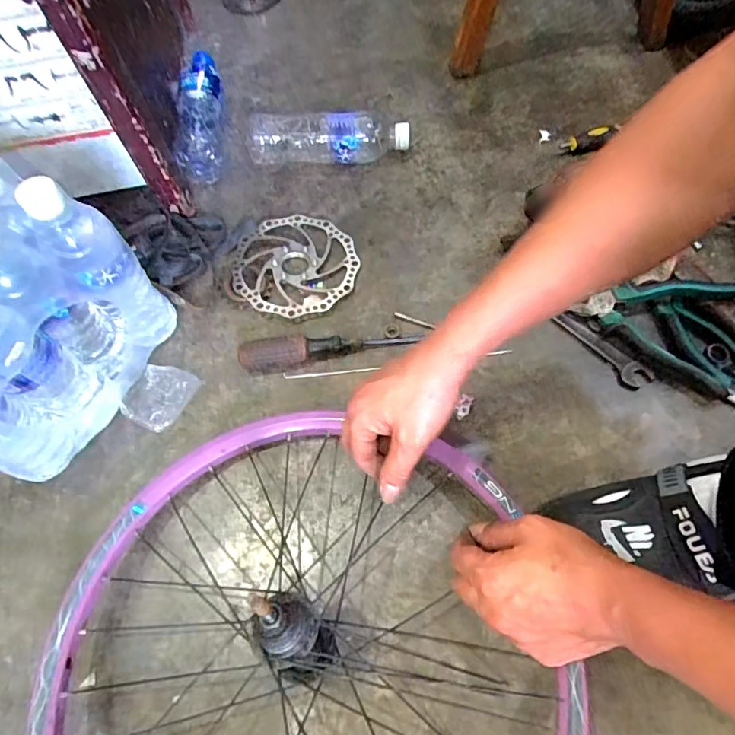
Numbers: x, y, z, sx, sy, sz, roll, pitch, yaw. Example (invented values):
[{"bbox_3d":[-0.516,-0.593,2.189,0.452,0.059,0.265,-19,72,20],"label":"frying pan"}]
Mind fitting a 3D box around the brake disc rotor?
[{"bbox_3d":[-0.088,-0.126,0.618,0.149,0.010,0.146,1,63,-1],"label":"brake disc rotor"}]

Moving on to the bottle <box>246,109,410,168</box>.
[{"bbox_3d":[-0.054,-0.310,0.680,0.213,0.062,0.069,-11,64,-1],"label":"bottle"}]

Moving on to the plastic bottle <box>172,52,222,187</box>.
[{"bbox_3d":[-0.236,-0.353,0.717,0.060,0.058,0.217,-8,64,0],"label":"plastic bottle"}]

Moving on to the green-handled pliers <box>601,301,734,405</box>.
[{"bbox_3d":[0.342,-0.013,0.530,0.068,0.020,0.179,-43,69,-15],"label":"green-handled pliers"}]

